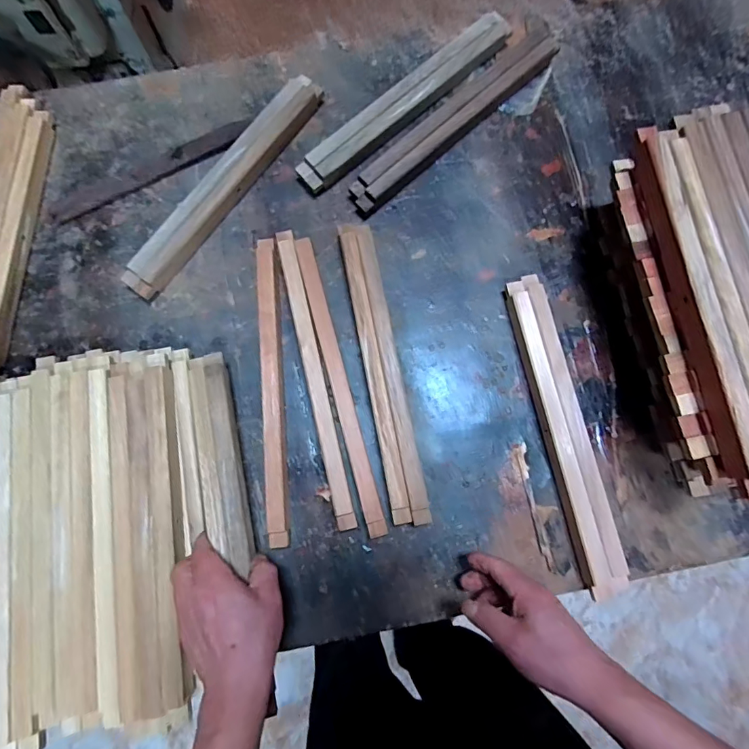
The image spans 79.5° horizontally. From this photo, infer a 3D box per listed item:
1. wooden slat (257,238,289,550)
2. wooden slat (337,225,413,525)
[{"bbox_3d":[-0.117,0.010,0.528,0.024,0.034,0.359,-5,78,-1],"label":"wooden slat"},{"bbox_3d":[-0.002,-0.010,0.536,0.023,0.031,0.356,-11,78,-2],"label":"wooden slat"}]

